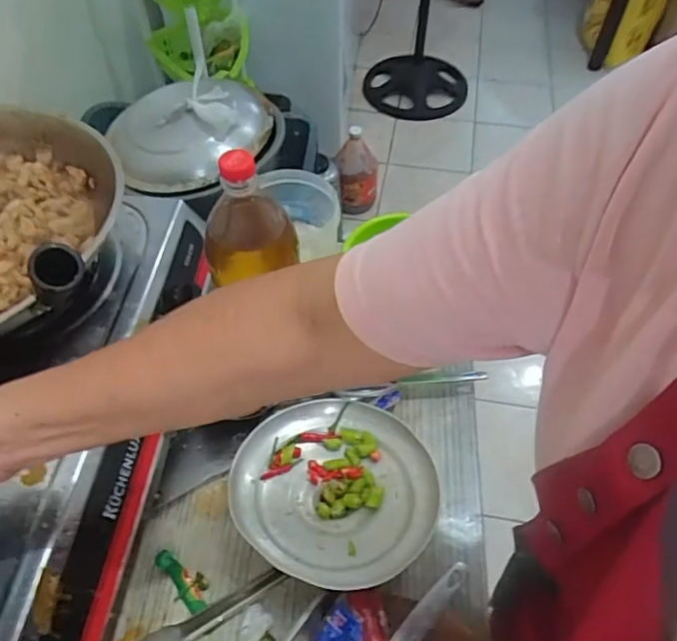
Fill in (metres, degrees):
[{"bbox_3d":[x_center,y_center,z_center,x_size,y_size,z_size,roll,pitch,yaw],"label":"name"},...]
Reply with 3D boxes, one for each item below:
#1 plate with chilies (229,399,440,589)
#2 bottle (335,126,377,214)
[{"bbox_3d":[-0.006,0.166,0.580,0.207,0.061,0.200,0,55,0],"label":"plate with chilies"},{"bbox_3d":[0.055,-0.474,1.727,0.115,0.248,0.129,-7,55,-5],"label":"bottle"}]

